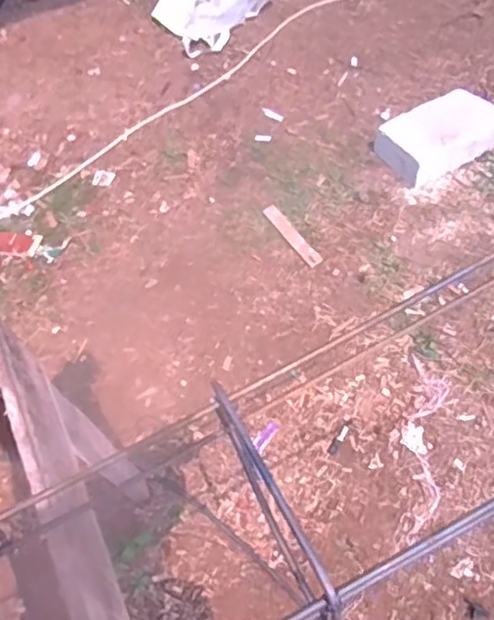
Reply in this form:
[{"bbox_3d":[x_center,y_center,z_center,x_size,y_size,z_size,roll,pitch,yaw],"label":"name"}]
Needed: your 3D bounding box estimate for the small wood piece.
[{"bbox_3d":[0.126,-0.211,1.767,0.046,0.004,0.247,-31,61,-14],"label":"small wood piece"}]

